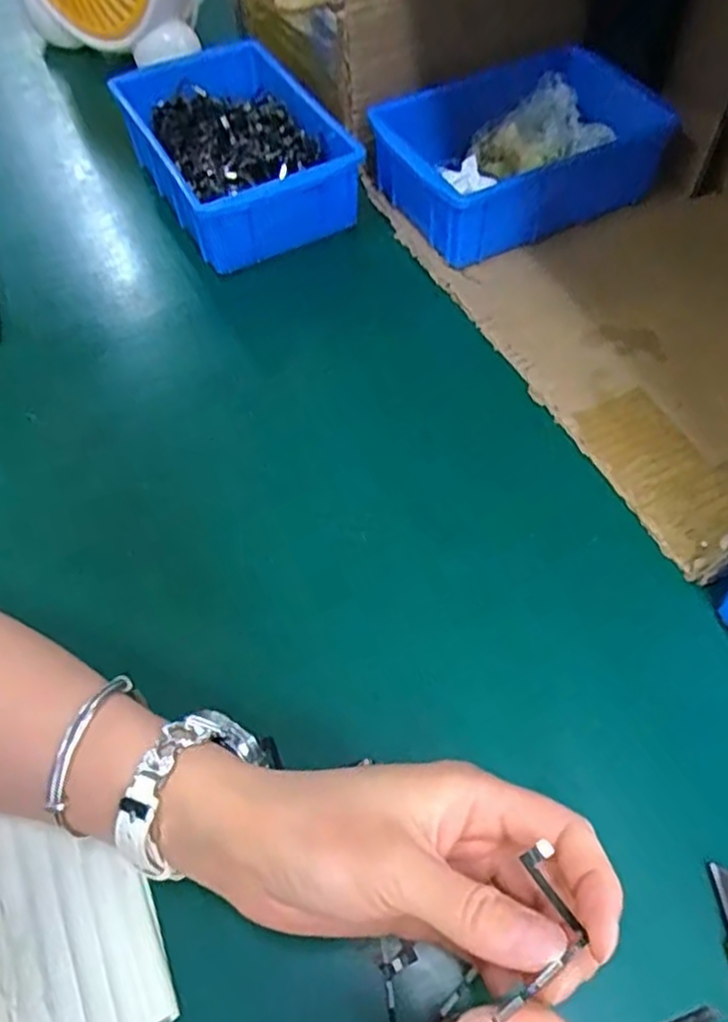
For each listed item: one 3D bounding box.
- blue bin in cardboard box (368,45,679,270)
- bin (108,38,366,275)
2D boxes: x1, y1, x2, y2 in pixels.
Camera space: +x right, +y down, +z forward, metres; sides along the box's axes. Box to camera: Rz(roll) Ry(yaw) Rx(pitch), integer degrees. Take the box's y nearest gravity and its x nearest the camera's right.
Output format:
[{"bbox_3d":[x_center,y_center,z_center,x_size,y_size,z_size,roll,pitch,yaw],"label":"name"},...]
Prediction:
[{"bbox_3d":[0.120,-0.276,0.556,0.205,0.062,0.144,-22,61,-13],"label":"blue bin in cardboard box"},{"bbox_3d":[-0.099,-0.283,0.571,0.141,0.067,0.208,-26,61,-15],"label":"bin"}]

